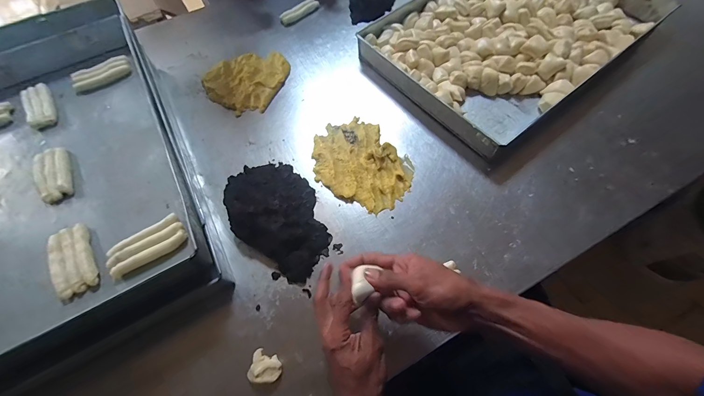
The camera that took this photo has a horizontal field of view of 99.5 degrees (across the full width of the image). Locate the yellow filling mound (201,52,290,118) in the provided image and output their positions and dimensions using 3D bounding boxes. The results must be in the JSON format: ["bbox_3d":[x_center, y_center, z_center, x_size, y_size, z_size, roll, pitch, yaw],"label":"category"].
[{"bbox_3d":[-0.239,-0.274,0.676,0.170,0.020,0.181,-1,63,2],"label":"yellow filling mound"}]

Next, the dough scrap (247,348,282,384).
[{"bbox_3d":[-0.121,0.235,0.415,0.043,0.025,0.038,8,64,6],"label":"dough scrap"}]

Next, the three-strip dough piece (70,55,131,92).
[{"bbox_3d":[-0.517,-0.257,0.617,0.109,0.024,0.049,-30,67,-11],"label":"three-strip dough piece"}]

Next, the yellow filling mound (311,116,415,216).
[{"bbox_3d":[0.015,-0.066,0.561,0.153,0.021,0.204,-35,67,-15],"label":"yellow filling mound"}]

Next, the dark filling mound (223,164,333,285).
[{"bbox_3d":[-0.129,0.026,0.503,0.141,0.055,0.226,-20,64,-8],"label":"dark filling mound"}]

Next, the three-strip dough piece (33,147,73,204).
[{"bbox_3d":[-0.510,-0.044,0.509,0.050,0.013,0.113,-32,67,-12],"label":"three-strip dough piece"}]

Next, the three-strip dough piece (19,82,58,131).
[{"bbox_3d":[-0.607,-0.178,0.576,0.045,0.012,0.124,-32,67,-12],"label":"three-strip dough piece"}]

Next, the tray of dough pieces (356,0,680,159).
[{"bbox_3d":[0.355,-0.398,0.686,0.621,0.066,0.432,-36,67,-15],"label":"tray of dough pieces"}]

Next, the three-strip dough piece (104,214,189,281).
[{"bbox_3d":[-0.300,0.068,0.434,0.110,0.017,0.051,-32,67,-12],"label":"three-strip dough piece"}]

